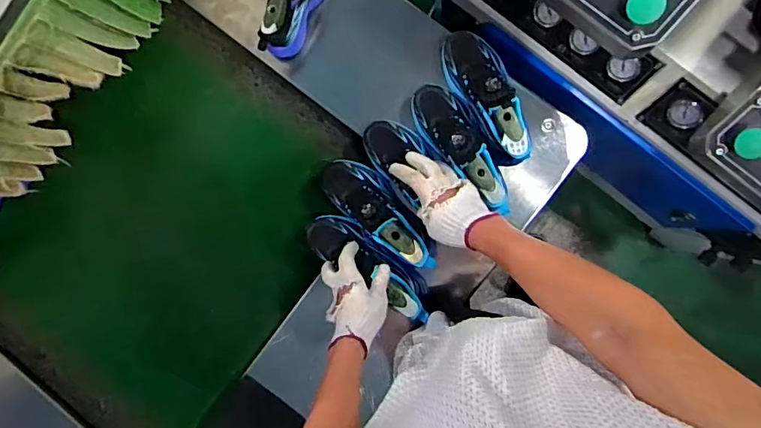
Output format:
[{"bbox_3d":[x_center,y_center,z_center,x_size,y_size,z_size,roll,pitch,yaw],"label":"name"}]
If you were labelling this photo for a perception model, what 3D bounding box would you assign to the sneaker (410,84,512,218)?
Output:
[{"bbox_3d":[0.130,-0.108,0.764,0.081,0.107,0.241,-34,87,5],"label":"sneaker"}]

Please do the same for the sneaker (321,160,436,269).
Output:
[{"bbox_3d":[-0.003,-0.001,0.784,0.236,0.109,0.086,43,94,4],"label":"sneaker"}]

